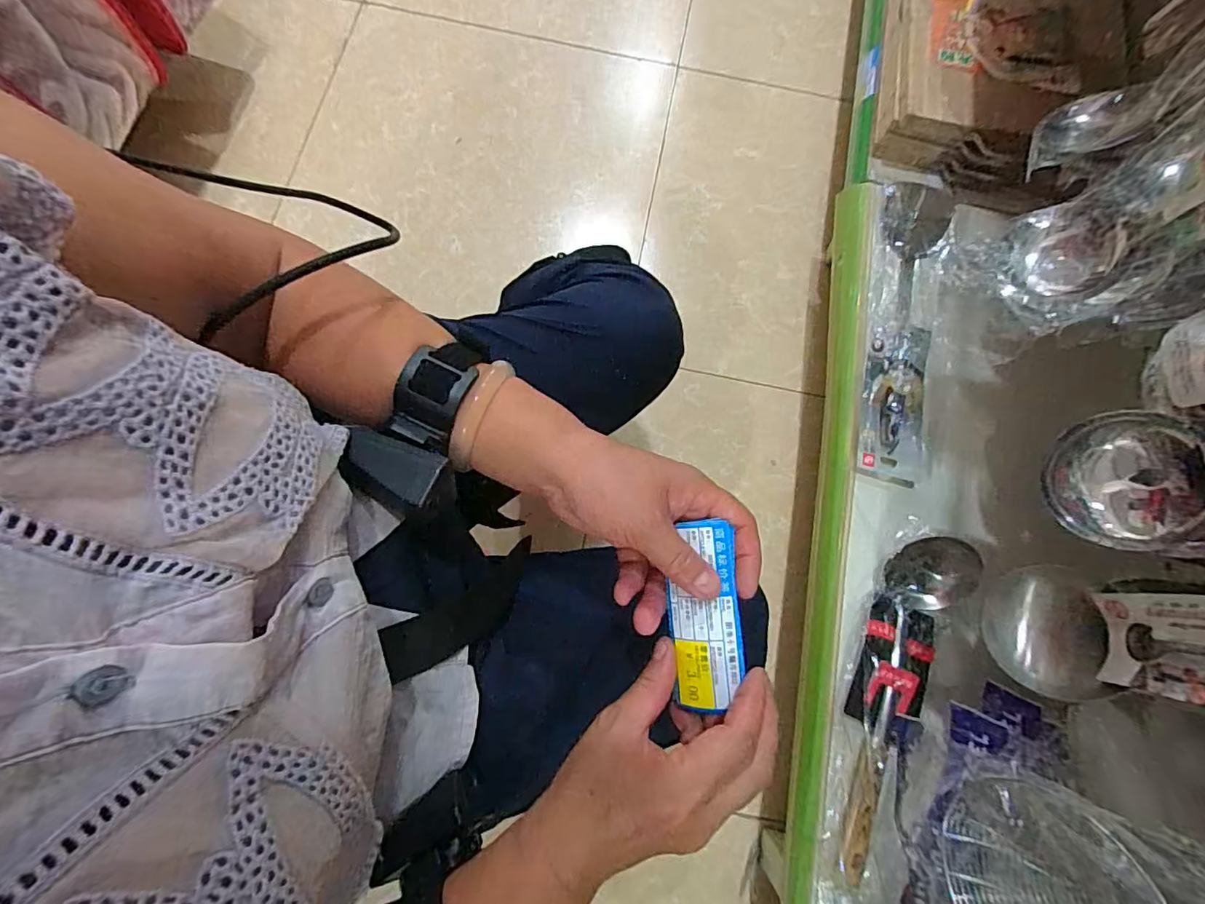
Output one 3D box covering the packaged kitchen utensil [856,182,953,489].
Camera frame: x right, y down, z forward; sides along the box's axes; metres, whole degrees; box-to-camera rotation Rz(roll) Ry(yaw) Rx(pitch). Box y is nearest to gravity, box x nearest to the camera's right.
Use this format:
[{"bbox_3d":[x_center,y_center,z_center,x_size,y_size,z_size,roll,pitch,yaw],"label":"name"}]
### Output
[{"bbox_3d":[0.375,-0.179,0.646,0.096,0.024,0.430,17,77,2],"label":"packaged kitchen utensil"}]

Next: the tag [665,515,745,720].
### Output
[{"bbox_3d":[0.055,0.090,0.284,0.038,0.007,0.098,-7,84,21],"label":"tag"}]

